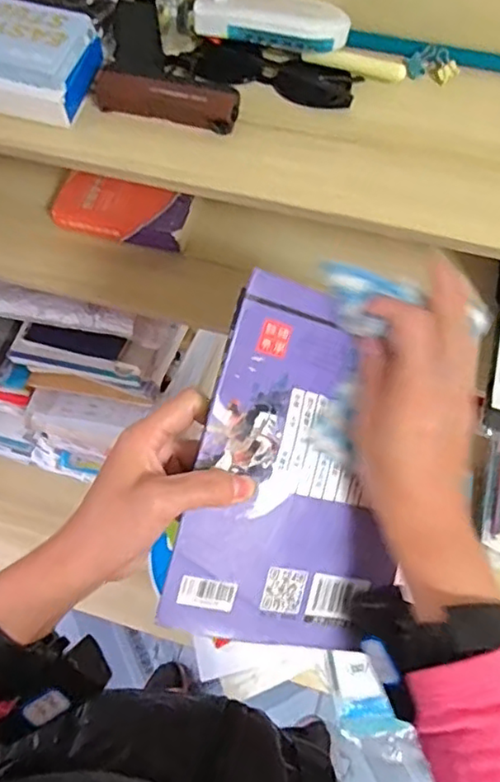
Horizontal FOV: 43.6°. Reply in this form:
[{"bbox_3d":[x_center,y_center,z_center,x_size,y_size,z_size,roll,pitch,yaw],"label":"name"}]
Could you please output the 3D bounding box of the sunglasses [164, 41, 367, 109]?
[{"bbox_3d":[0.011,-0.255,0.496,0.146,0.026,0.052,11,68,6],"label":"sunglasses"}]

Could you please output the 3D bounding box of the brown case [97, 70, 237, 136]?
[{"bbox_3d":[-0.068,-0.226,0.485,0.117,0.021,0.034,11,68,7],"label":"brown case"}]

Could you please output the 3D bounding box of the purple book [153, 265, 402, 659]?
[{"bbox_3d":[0.034,0.048,0.373,0.132,0.008,0.204,13,92,-17],"label":"purple book"}]

